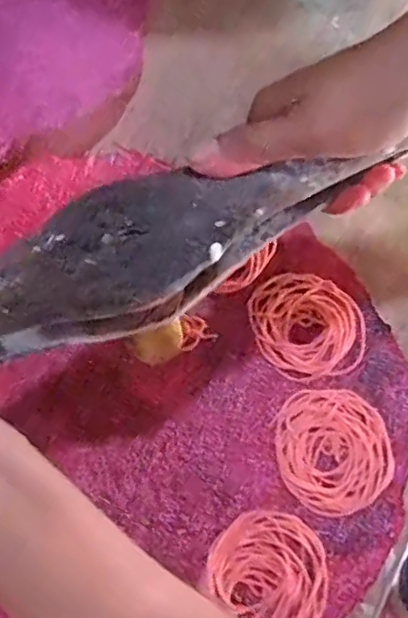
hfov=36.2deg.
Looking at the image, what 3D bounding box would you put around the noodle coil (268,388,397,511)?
[{"bbox_3d":[0.084,0.090,0.403,0.074,0.004,0.076,0,68,-1],"label":"noodle coil"}]

